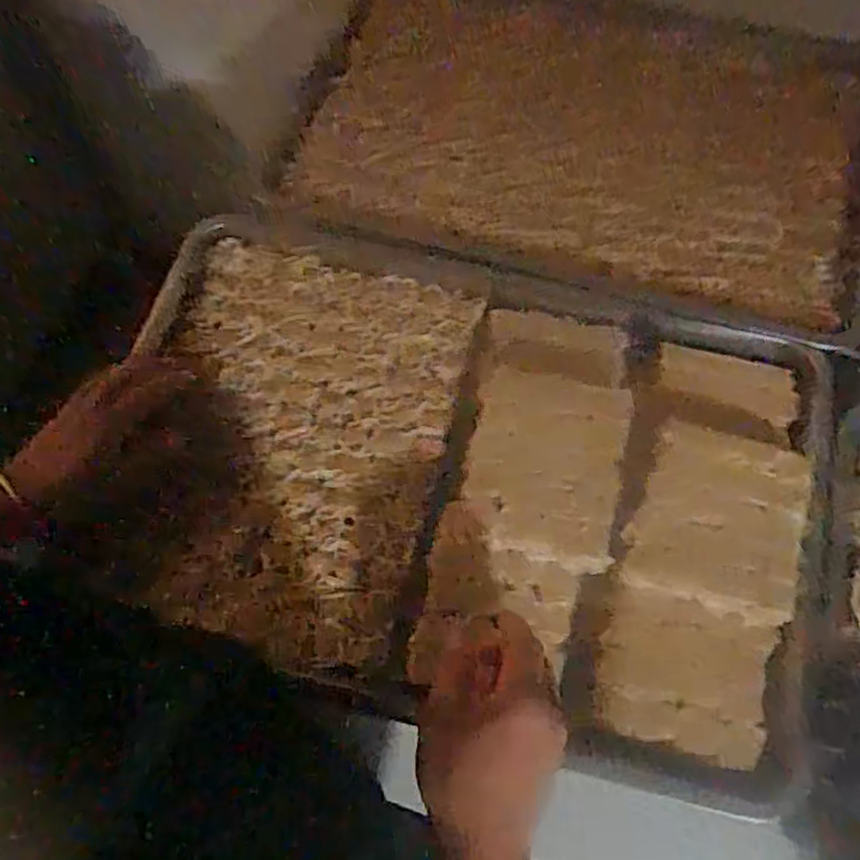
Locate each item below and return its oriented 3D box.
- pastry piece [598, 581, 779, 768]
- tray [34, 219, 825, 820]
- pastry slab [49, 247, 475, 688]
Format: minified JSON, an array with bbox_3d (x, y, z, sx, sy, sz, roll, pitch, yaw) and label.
[{"bbox_3d":[0.188,0.187,0.541,0.124,0.043,0.105,12,69,8],"label":"pastry piece"},{"bbox_3d":[0.020,0.033,0.593,0.587,0.047,0.388,13,69,8],"label":"tray"},{"bbox_3d":[-0.118,0.000,0.610,0.269,0.034,0.357,16,69,9],"label":"pastry slab"}]

